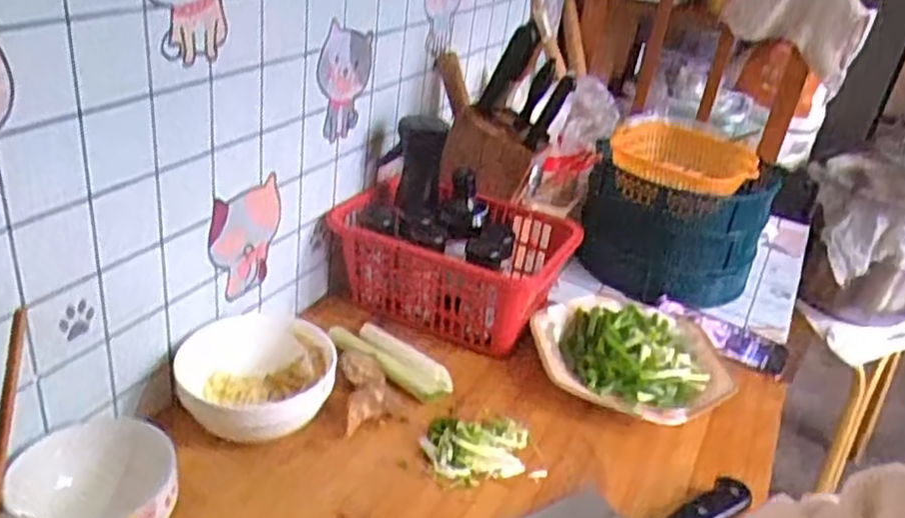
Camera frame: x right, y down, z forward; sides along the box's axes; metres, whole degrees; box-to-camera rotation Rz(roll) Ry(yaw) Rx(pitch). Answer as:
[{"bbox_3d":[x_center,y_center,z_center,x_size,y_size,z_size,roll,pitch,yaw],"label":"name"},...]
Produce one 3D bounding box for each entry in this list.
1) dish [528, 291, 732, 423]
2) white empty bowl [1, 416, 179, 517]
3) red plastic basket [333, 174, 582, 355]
[{"bbox_3d":[0.190,0.097,0.773,0.192,0.033,0.188,5,30,-3],"label":"dish"},{"bbox_3d":[-0.244,0.165,0.533,0.104,0.064,0.095,5,30,-3],"label":"white empty bowl"},{"bbox_3d":[0.005,-0.003,0.832,0.232,0.106,0.177,18,32,20],"label":"red plastic basket"}]

